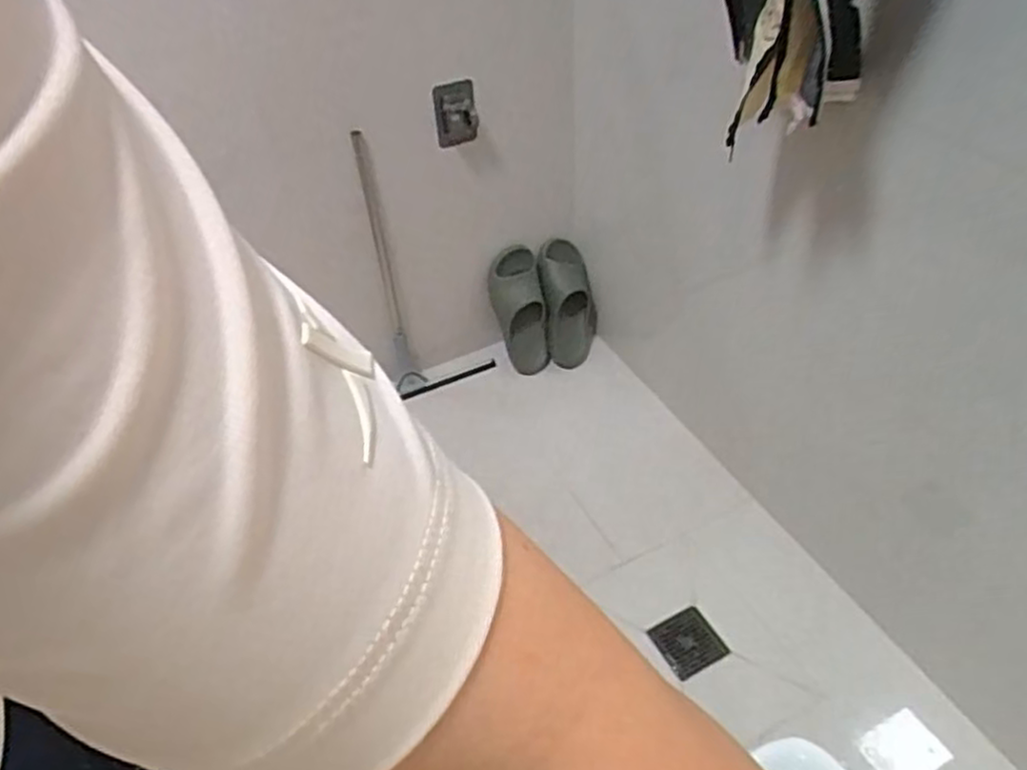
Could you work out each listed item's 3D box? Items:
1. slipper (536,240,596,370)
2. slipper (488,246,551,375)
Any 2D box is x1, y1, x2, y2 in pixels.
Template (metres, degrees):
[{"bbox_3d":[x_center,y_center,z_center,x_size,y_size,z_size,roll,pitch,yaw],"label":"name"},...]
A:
[{"bbox_3d":[0.116,-0.174,1.618,0.110,0.274,0.072,-9,5,-4],"label":"slipper"},{"bbox_3d":[0.014,-0.157,1.628,0.098,0.281,0.086,-15,24,-10],"label":"slipper"}]

